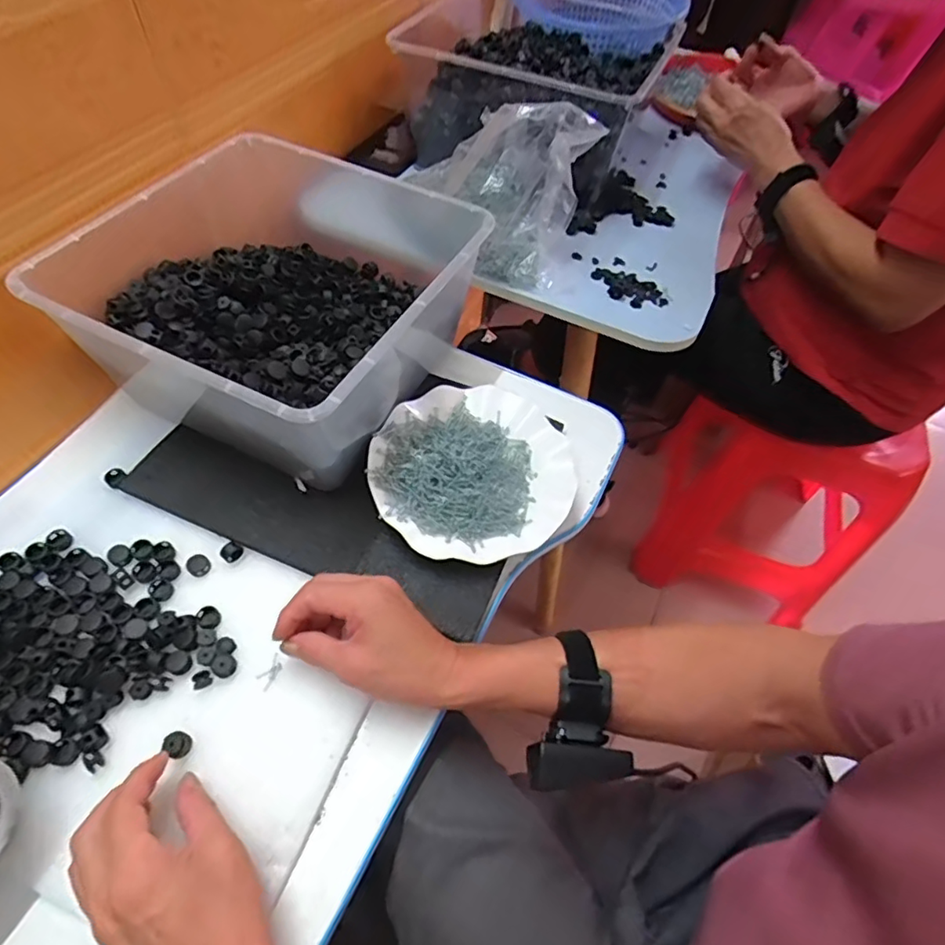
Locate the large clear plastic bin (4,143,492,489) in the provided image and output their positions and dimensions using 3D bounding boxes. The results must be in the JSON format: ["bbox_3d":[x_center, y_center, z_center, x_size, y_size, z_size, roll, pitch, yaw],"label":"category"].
[{"bbox_3d":[-0.172,-0.165,0.547,0.296,0.139,0.311,24,58,12],"label":"large clear plastic bin"}]

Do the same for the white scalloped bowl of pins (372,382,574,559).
[{"bbox_3d":[0.002,-0.004,0.523,0.177,0.034,0.185,2,56,-3],"label":"white scalloped bowl of pins"}]

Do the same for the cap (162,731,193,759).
[{"bbox_3d":[-0.206,0.190,0.400,0.014,0.011,0.018,-38,66,-25],"label":"cap"}]

